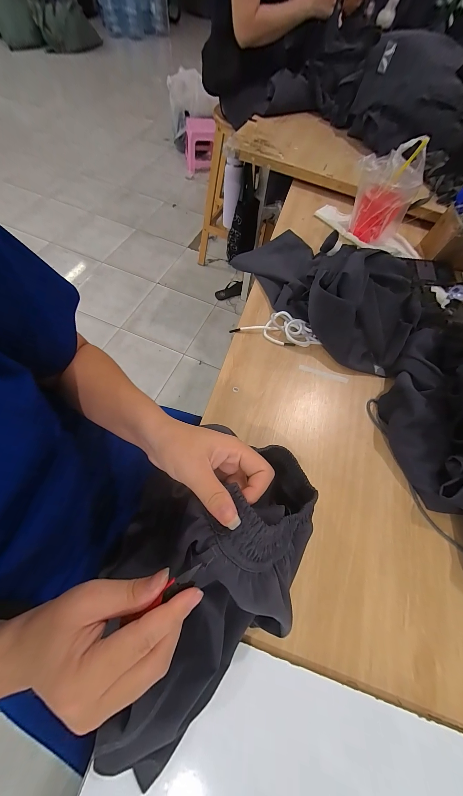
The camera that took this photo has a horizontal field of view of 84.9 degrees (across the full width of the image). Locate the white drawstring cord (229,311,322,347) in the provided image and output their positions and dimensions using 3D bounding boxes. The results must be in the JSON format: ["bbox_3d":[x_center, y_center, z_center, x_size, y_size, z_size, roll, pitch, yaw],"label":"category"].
[{"bbox_3d":[0.096,-0.144,0.520,0.174,0.025,0.062,18,64,3],"label":"white drawstring cord"}]

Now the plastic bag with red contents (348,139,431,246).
[{"bbox_3d":[0.372,-0.501,0.619,0.146,0.174,0.126,32,66,10],"label":"plastic bag with red contents"}]

